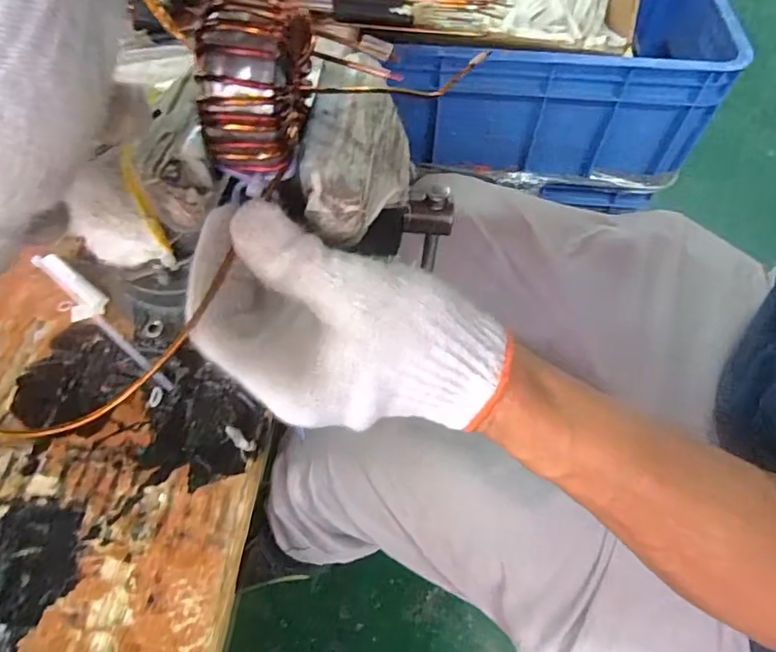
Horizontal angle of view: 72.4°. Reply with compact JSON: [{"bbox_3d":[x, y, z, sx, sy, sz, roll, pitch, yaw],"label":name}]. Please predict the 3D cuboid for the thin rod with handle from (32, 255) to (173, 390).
[{"bbox_3d":[-0.176,-0.006,0.324,0.132,0.012,0.021,38,66,21],"label":"thin rod with handle"}]

